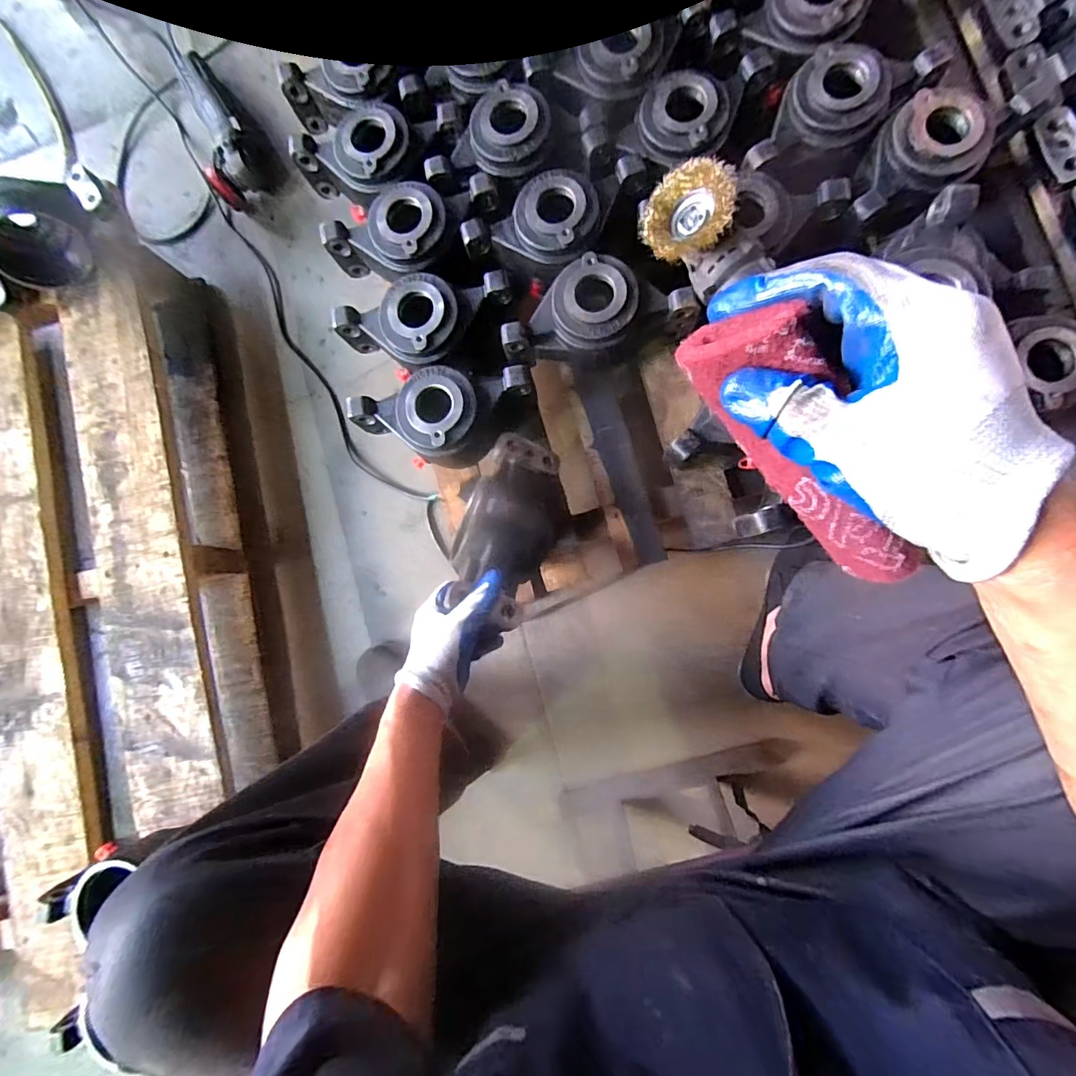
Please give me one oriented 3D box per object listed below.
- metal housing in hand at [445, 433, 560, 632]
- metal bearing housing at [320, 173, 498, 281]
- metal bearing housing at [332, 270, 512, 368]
[{"bbox_3d":[-0.030,-0.014,0.570,0.094,0.082,0.223,12,64,7],"label":"metal housing in hand"},{"bbox_3d":[-0.163,-0.390,0.638,0.224,0.078,0.127,0,86,7],"label":"metal bearing housing"},{"bbox_3d":[-0.147,-0.268,0.627,0.220,0.080,0.113,4,87,7],"label":"metal bearing housing"}]

